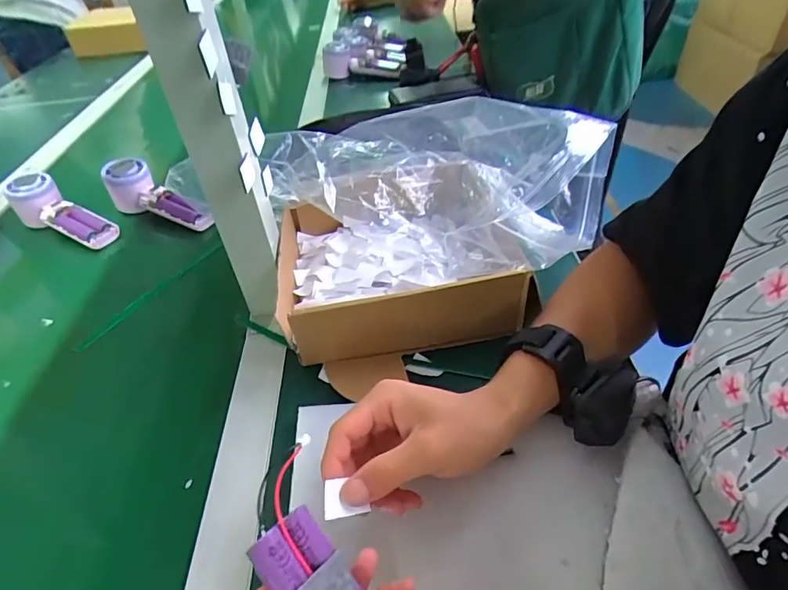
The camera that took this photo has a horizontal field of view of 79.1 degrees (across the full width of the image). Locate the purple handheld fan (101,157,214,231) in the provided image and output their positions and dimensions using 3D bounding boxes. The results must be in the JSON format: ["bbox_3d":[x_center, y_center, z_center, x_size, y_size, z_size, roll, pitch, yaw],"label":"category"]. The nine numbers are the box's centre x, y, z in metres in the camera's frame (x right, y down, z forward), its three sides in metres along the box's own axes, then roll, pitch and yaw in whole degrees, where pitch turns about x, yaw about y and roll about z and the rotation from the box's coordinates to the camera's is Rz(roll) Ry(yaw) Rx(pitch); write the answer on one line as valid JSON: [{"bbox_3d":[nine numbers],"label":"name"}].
[{"bbox_3d":[-0.306,-0.123,0.604,0.171,0.053,0.054,29,53,30],"label":"purple handheld fan"}]

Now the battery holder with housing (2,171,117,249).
[{"bbox_3d":[-0.420,-0.100,0.611,0.151,0.049,0.046,26,48,9],"label":"battery holder with housing"}]

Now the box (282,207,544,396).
[{"bbox_3d":[0.001,-0.031,0.464,0.214,0.073,0.185,-10,41,-5],"label":"box"}]

